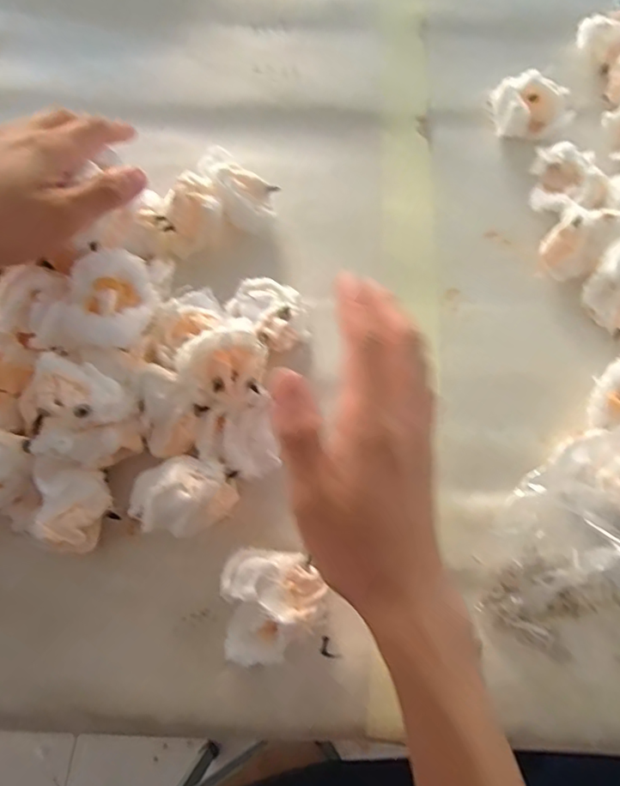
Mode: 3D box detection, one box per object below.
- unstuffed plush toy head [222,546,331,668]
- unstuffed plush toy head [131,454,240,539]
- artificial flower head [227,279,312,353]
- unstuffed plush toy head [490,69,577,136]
[{"bbox_3d":[-0.021,0.126,0.326,0.057,0.027,0.062,-3,71,0],"label":"unstuffed plush toy head"},{"bbox_3d":[-0.080,0.063,0.341,0.059,0.044,0.050,-35,74,-10],"label":"unstuffed plush toy head"},{"bbox_3d":[-0.026,-0.057,0.390,0.053,0.033,0.048,39,77,13],"label":"artificial flower head"},{"bbox_3d":[0.183,-0.238,0.458,0.059,0.034,0.042,1,72,2],"label":"unstuffed plush toy head"}]

